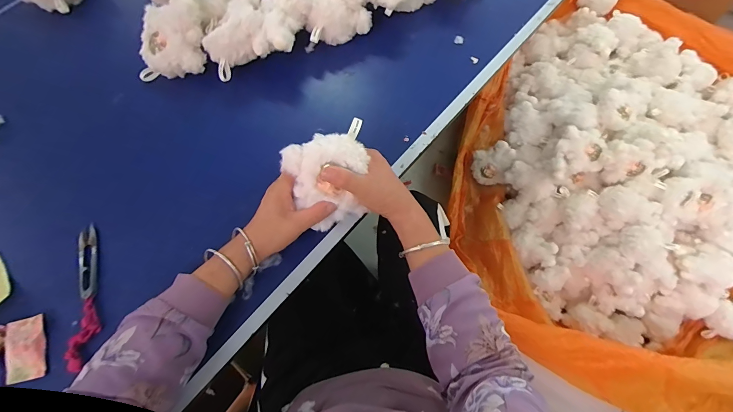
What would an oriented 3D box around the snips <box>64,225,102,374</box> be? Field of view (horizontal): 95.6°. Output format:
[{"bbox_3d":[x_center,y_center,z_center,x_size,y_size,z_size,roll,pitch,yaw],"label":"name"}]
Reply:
[{"bbox_3d":[-0.369,0.115,0.437,0.030,0.014,0.183,-12,71,-4],"label":"snips"}]

